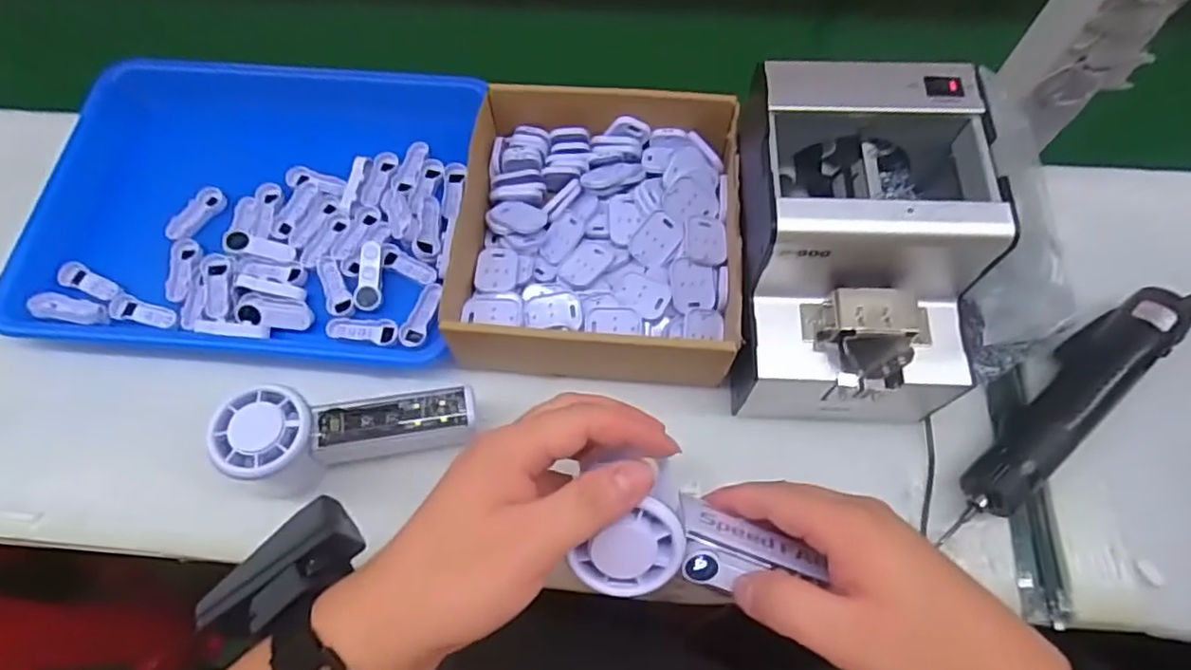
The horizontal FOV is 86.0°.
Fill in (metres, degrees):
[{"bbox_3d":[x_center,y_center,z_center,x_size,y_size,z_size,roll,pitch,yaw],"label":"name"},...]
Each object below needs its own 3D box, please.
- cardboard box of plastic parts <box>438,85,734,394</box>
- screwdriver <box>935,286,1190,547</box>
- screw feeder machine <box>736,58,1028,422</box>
[{"bbox_3d":[0.005,-0.081,0.455,0.189,0.055,0.212,3,67,3],"label":"cardboard box of plastic parts"},{"bbox_3d":[0.305,0.046,0.409,0.223,0.033,0.040,-41,72,-15],"label":"screwdriver"},{"bbox_3d":[0.158,-0.051,0.395,0.129,0.134,0.171,1,67,2],"label":"screw feeder machine"}]

